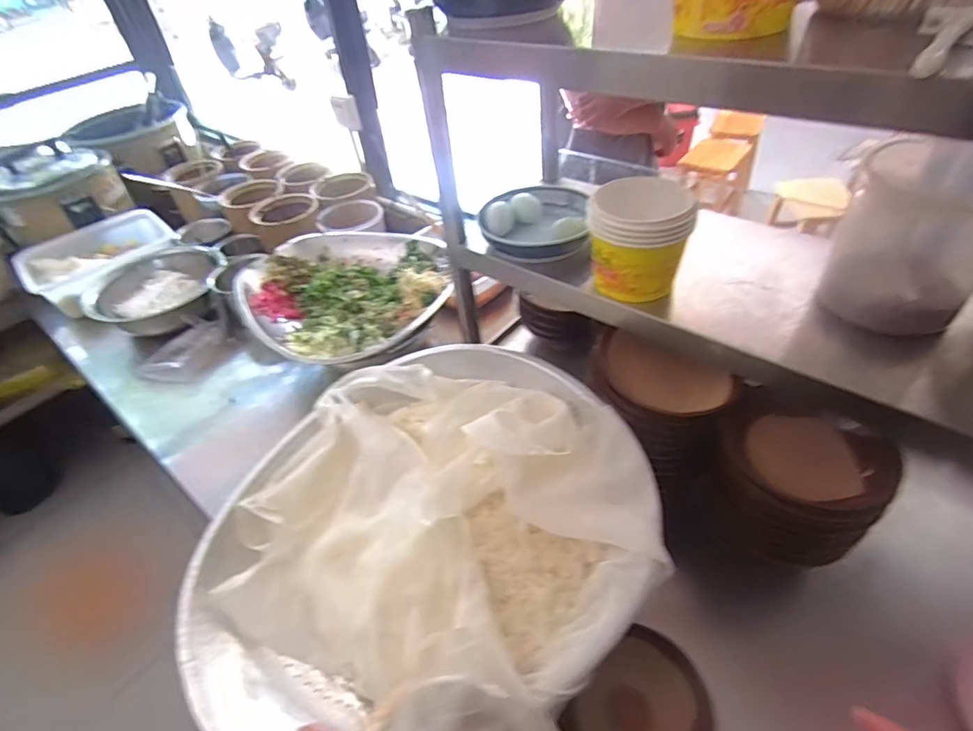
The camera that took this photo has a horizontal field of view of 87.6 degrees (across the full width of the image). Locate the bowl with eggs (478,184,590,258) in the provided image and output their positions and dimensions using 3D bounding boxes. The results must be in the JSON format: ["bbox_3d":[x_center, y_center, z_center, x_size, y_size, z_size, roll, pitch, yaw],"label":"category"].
[{"bbox_3d":[0.071,-0.219,0.798,0.158,0.057,0.156,-5,43,3],"label":"bowl with eggs"}]

